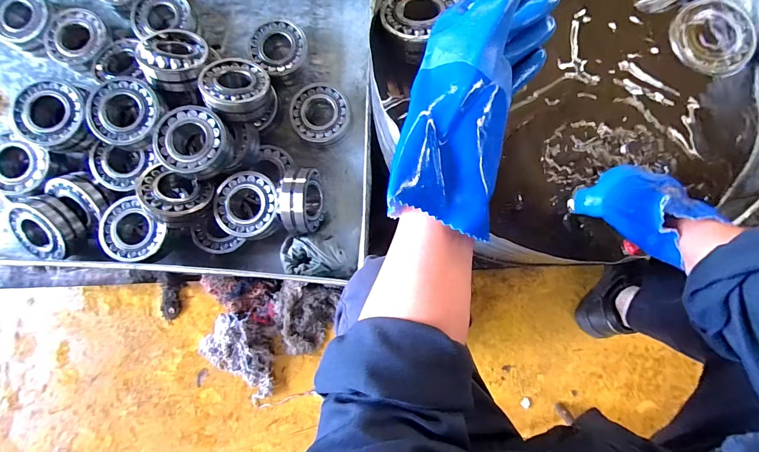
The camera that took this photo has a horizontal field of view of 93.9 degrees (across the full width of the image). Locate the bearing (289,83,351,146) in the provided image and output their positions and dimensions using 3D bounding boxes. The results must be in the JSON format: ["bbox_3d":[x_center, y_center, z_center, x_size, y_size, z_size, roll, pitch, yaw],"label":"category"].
[{"bbox_3d":[-0.110,-0.207,0.676,0.106,0.052,0.115,0,85,0],"label":"bearing"}]

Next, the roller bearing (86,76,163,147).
[{"bbox_3d":[-0.403,-0.182,0.566,0.100,0.046,0.108,0,85,0],"label":"roller bearing"}]

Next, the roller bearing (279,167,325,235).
[{"bbox_3d":[-0.134,-0.043,0.622,0.059,0.100,0.111,-1,85,0],"label":"roller bearing"}]

